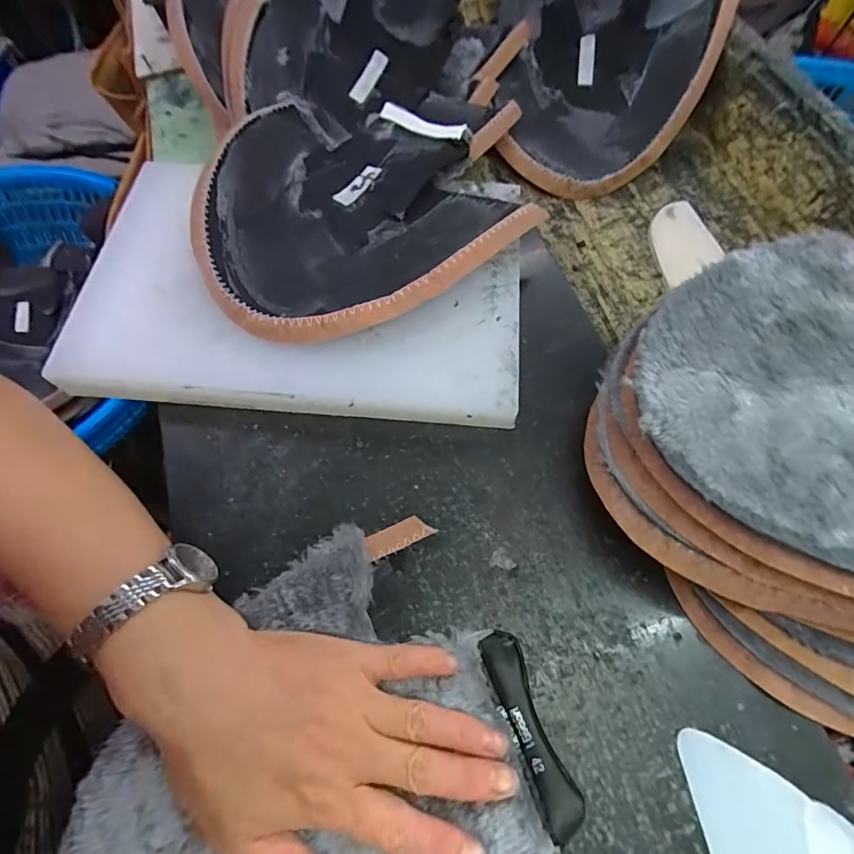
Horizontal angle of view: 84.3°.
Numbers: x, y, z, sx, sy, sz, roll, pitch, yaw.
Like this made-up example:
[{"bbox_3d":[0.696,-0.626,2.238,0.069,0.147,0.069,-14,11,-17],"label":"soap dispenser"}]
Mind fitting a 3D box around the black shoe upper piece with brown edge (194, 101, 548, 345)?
[{"bbox_3d":[-0.048,-0.172,0.343,0.236,0.034,0.218,-1,65,1],"label":"black shoe upper piece with brown edge"}]

